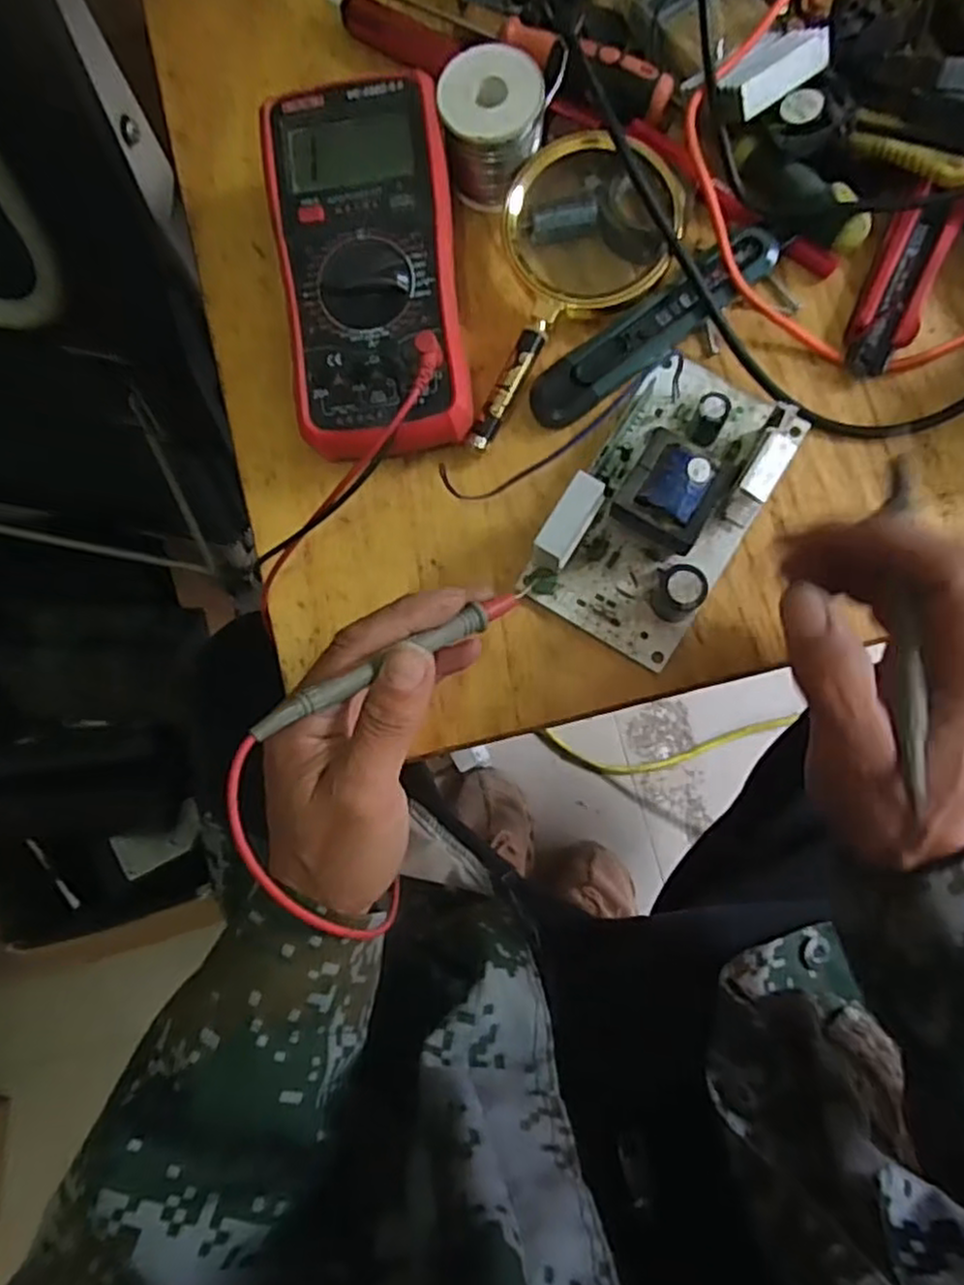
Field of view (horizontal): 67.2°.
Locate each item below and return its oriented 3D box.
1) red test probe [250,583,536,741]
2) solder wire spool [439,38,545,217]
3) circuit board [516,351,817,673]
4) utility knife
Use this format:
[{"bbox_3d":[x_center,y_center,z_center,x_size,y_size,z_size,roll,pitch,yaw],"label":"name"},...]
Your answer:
[{"bbox_3d":[-0.030,0.004,0.298,0.139,0.007,0.009,-28,79,-29],"label":"red test probe"},{"bbox_3d":[0.006,-0.269,0.380,0.050,0.051,0.046,-8,82,4],"label":"solder wire spool"},{"bbox_3d":[0.091,-0.072,0.351,0.082,0.042,0.149,31,86,9],"label":"circuit board"},{"bbox_3d":[0.088,-0.164,0.378,0.143,0.018,0.028,-34,81,0],"label":"utility knife"}]

